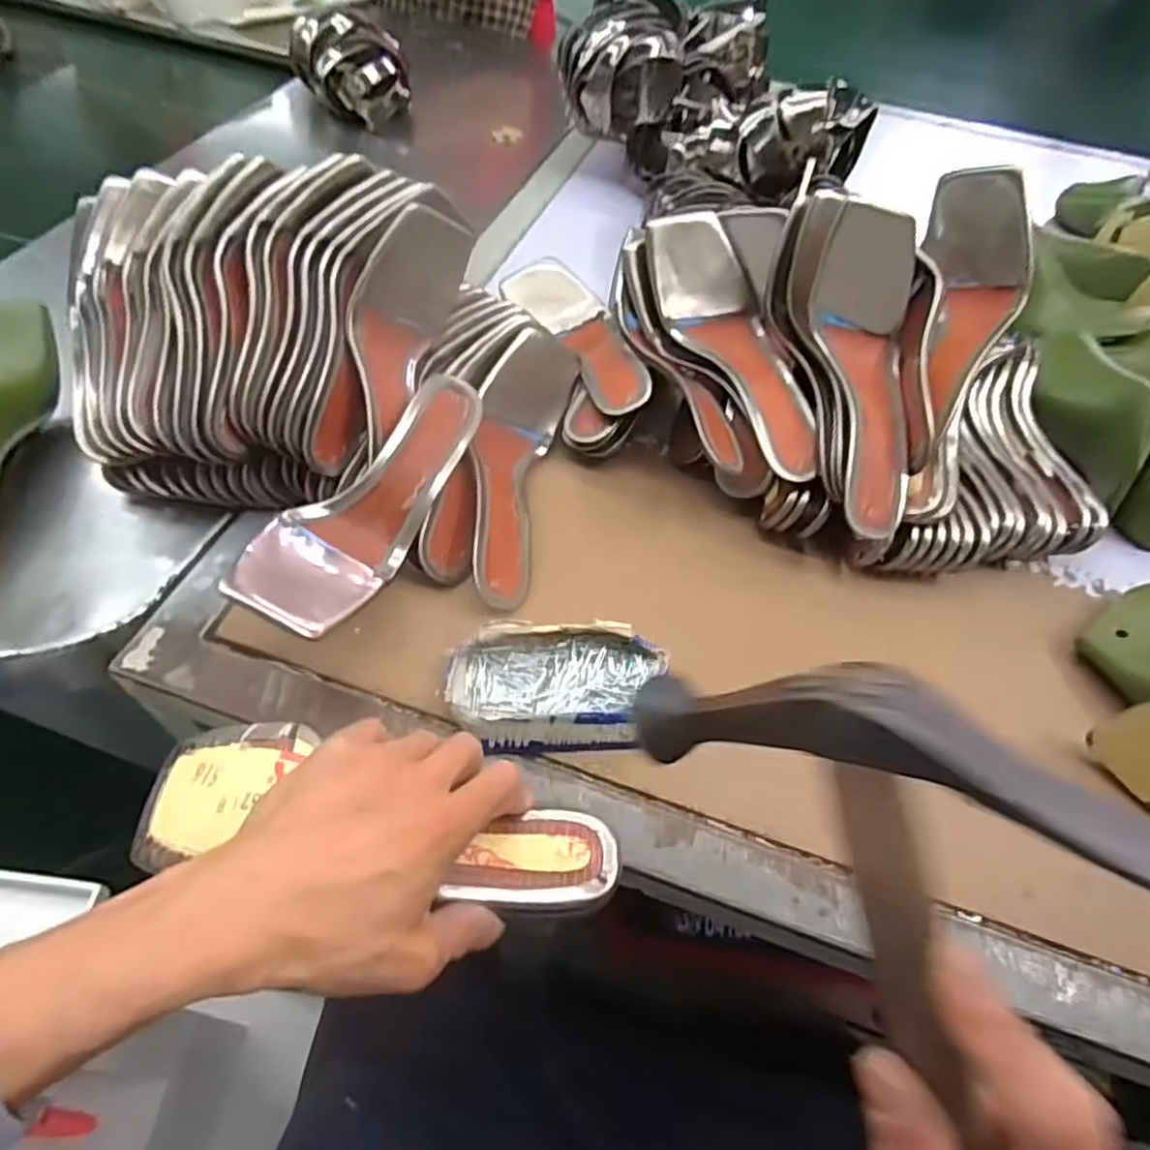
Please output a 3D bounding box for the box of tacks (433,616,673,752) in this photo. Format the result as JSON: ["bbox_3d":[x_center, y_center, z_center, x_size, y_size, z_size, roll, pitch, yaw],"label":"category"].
[{"bbox_3d":[-0.011,0.070,0.442,0.134,0.031,0.077,-1,54,-5],"label":"box of tacks"}]

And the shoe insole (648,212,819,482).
[{"bbox_3d":[0.129,-0.174,0.542,0.075,0.047,0.220,-21,80,-18],"label":"shoe insole"}]

